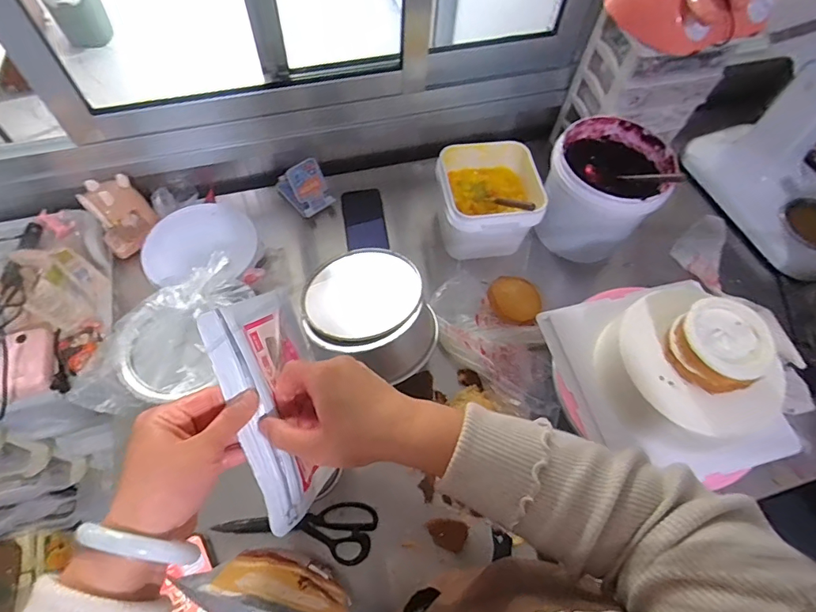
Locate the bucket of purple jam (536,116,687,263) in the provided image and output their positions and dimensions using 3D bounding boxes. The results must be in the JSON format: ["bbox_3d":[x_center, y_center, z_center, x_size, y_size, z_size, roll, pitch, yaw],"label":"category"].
[{"bbox_3d":[0.345,-0.206,0.855,0.188,0.188,0.192,1,61,-3],"label":"bucket of purple jam"}]

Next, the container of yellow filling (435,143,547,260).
[{"bbox_3d":[0.144,-0.190,0.855,0.175,0.126,0.164,-6,62,-7],"label":"container of yellow filling"}]

